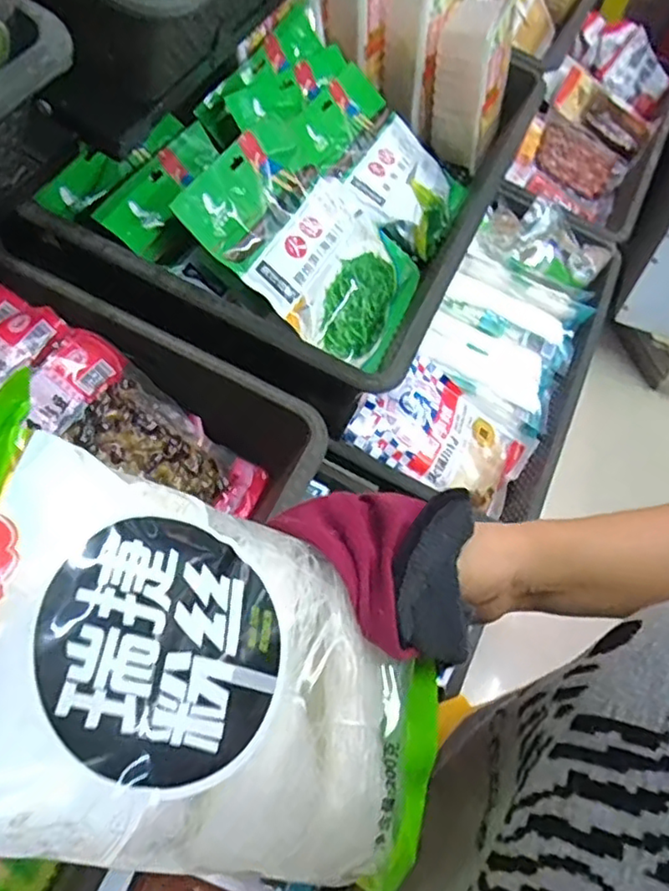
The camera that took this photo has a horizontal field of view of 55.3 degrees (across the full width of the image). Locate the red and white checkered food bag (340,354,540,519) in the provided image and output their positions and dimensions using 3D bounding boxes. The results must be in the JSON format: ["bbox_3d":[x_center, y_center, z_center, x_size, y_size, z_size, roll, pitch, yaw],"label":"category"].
[{"bbox_3d":[0.145,-0.014,0.835,0.244,0.025,0.147,32,70,-18],"label":"red and white checkered food bag"}]

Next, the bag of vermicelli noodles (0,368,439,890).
[{"bbox_3d":[-0.046,0.090,0.248,0.230,0.034,0.129,33,51,-27],"label":"bag of vermicelli noodles"}]

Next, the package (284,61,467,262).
[{"bbox_3d":[0.063,-0.337,0.756,0.210,0.023,0.177,39,57,-13],"label":"package"}]

